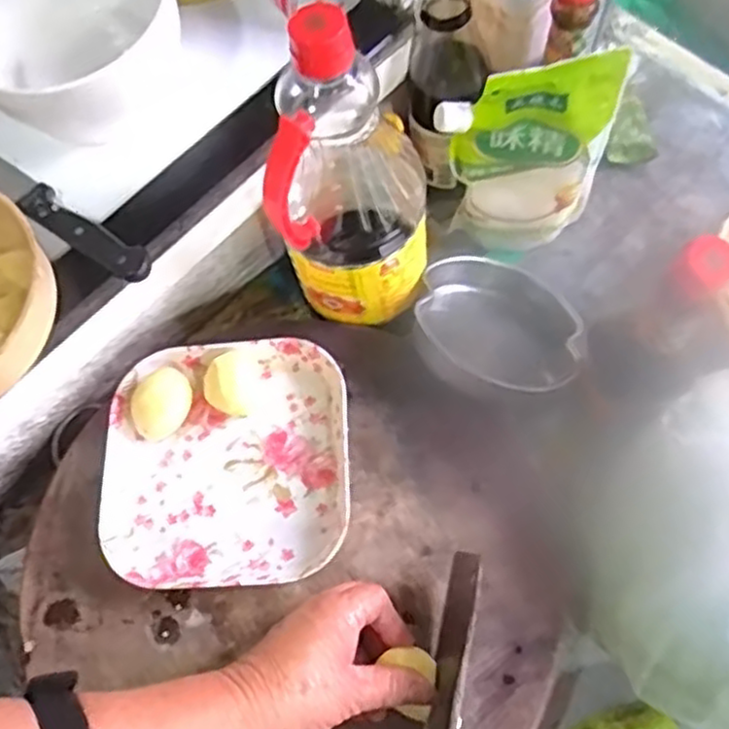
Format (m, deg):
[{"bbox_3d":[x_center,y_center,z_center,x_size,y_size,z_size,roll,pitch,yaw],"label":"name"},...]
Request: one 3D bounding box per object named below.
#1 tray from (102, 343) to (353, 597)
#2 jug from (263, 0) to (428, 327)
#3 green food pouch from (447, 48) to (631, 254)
[{"bbox_3d":[-0.100,0.069,0.523,0.171,0.032,0.175,-3,70,1],"label":"tray"},{"bbox_3d":[-0.012,-0.124,0.495,0.103,0.257,0.112,-14,69,-1],"label":"jug"},{"bbox_3d":[0.133,-0.157,0.573,0.113,0.180,0.047,-12,69,0],"label":"green food pouch"}]

